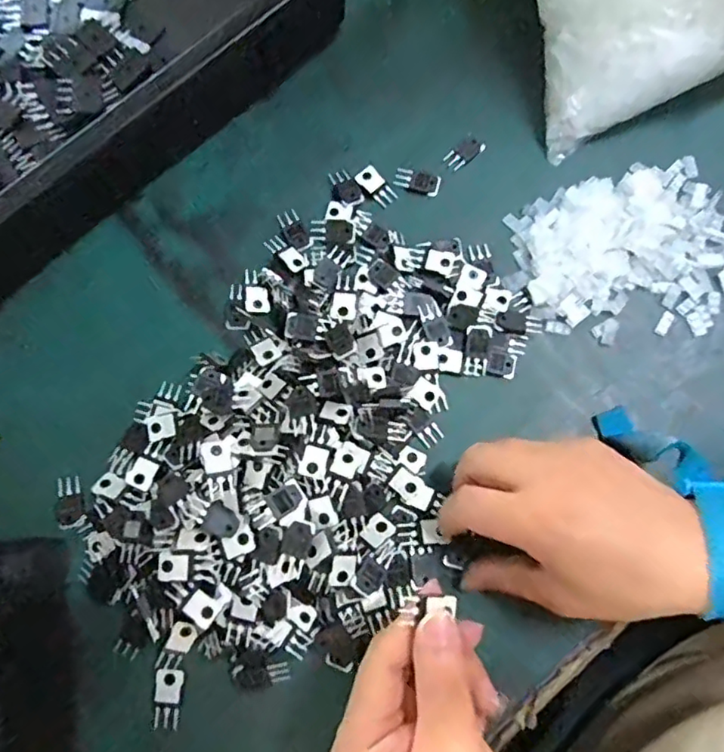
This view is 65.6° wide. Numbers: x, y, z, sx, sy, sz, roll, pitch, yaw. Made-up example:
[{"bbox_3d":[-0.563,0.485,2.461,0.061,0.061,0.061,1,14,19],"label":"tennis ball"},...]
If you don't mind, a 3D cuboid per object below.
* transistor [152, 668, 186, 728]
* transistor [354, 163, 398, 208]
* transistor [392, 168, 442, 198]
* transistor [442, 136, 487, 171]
[{"bbox_3d":[-0.110,0.182,0.318,0.015,0.005,0.031,4,76,2],"label":"transistor"},{"bbox_3d":[0.010,-0.132,0.388,0.016,0.004,0.032,-40,79,-8],"label":"transistor"},{"bbox_3d":[0.039,-0.135,0.390,0.030,0.004,0.015,17,77,5],"label":"transistor"},{"bbox_3d":[0.072,-0.157,0.394,0.029,0.004,0.015,-42,79,-8],"label":"transistor"}]

